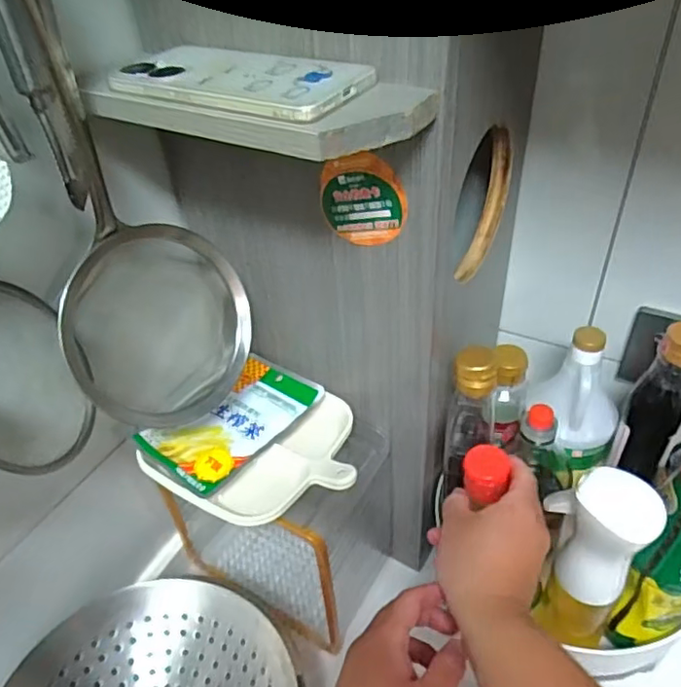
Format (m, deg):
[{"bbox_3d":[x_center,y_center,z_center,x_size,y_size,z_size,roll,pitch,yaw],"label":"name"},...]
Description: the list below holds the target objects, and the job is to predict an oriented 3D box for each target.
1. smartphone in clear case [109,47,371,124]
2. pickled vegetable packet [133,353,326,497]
[{"bbox_3d":[-0.064,-0.159,0.358,0.156,0.009,0.073,15,45,20],"label":"smartphone in clear case"},{"bbox_3d":[-0.097,0.069,0.548,0.092,0.015,0.152,29,51,31],"label":"pickled vegetable packet"}]

